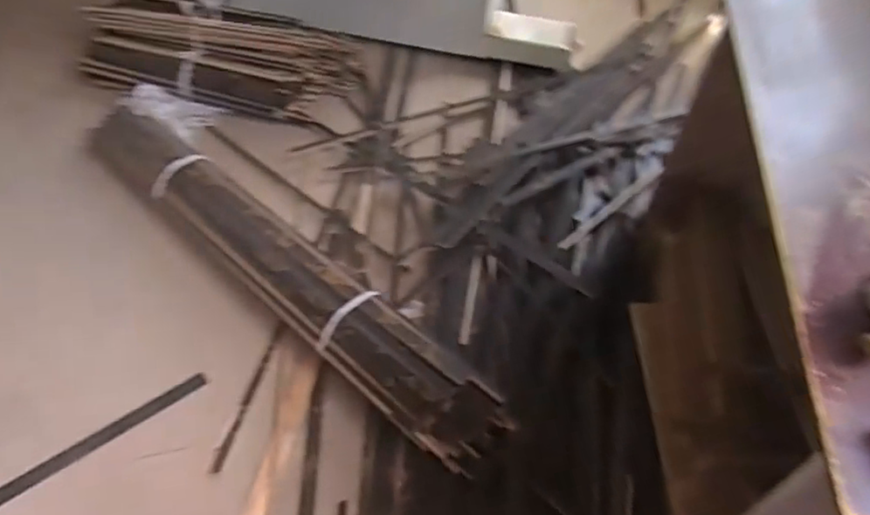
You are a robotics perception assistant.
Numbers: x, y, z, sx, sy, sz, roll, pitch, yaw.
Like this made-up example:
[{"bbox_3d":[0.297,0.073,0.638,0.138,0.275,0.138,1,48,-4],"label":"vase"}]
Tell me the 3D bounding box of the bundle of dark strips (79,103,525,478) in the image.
[{"bbox_3d":[-0.464,-0.044,1.771,1.646,0.189,0.241,37,57,24],"label":"bundle of dark strips"}]

